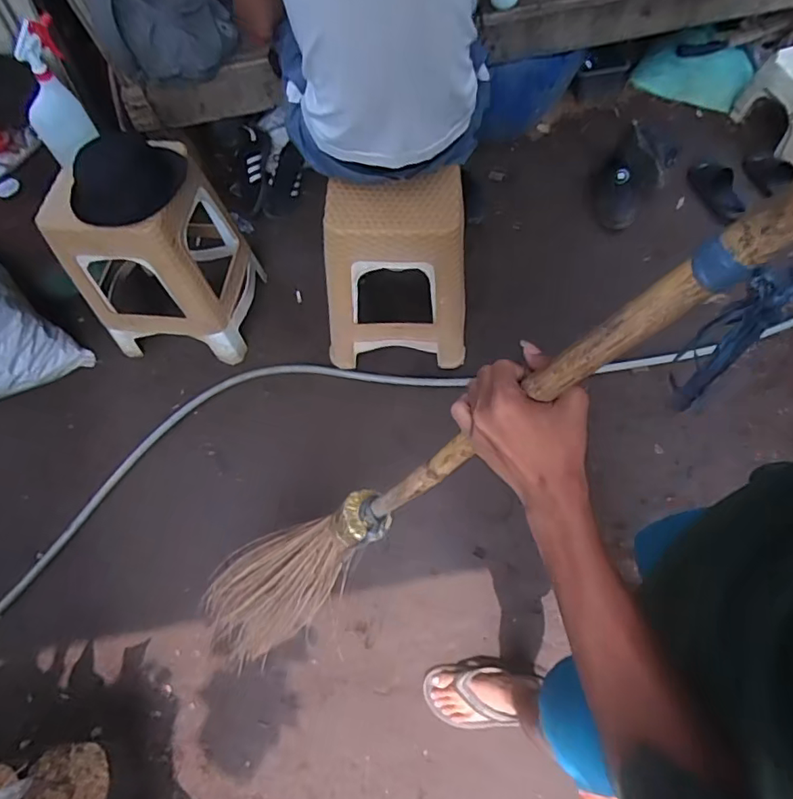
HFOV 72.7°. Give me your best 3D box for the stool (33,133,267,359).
[{"bbox_3d":[-0.590,-0.365,1.384,0.336,0.532,0.333,5,65,6],"label":"stool"}]

